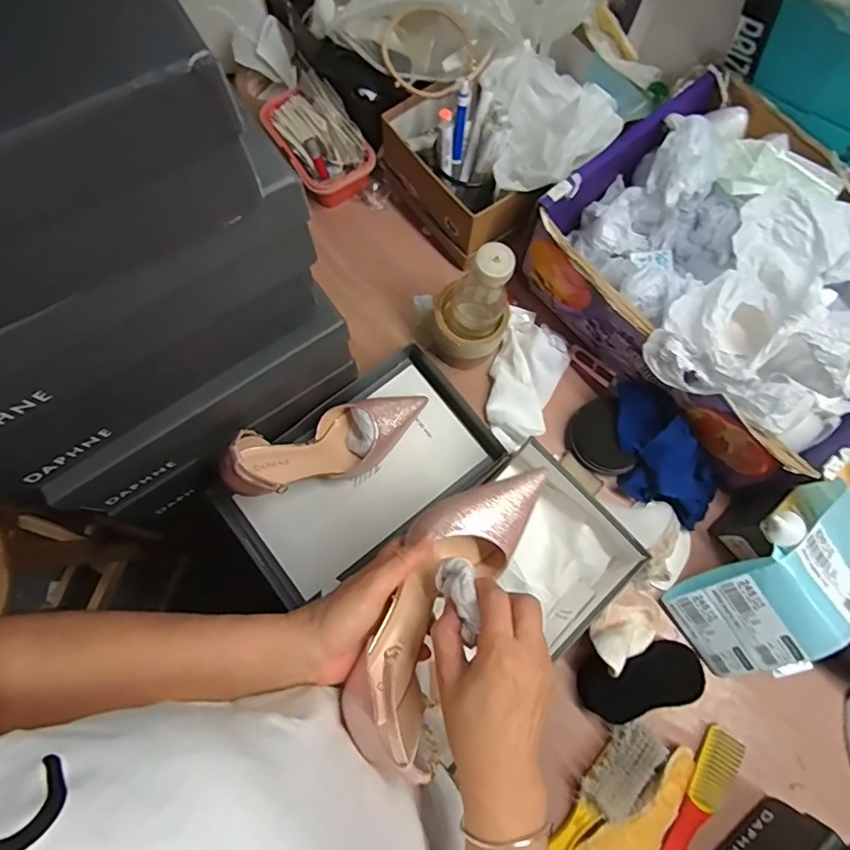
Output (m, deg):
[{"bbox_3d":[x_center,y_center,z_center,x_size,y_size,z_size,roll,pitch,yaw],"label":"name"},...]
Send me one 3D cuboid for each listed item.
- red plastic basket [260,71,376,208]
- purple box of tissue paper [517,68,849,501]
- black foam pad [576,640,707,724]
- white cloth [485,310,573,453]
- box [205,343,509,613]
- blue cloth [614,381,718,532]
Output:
[{"bbox_3d":[-0.148,-0.390,0.714,0.101,0.065,0.171,-33,79,-9],"label":"red plastic basket"},{"bbox_3d":[0.353,-0.169,0.593,0.325,0.188,0.396,-42,81,-10],"label":"purple box of tissue paper"},{"bbox_3d":[0.239,0.282,0.578,0.131,0.029,0.069,-8,77,-3],"label":"black foam pad"},{"bbox_3d":[0.126,-0.062,0.657,0.094,0.034,0.183,20,77,3],"label":"white cloth"},{"bbox_3d":[-0.075,0.058,0.634,0.315,0.054,0.192,-36,80,-9],"label":"box"},{"bbox_3d":[0.275,0.037,0.612,0.093,0.055,0.183,-33,79,-9],"label":"blue cloth"}]

